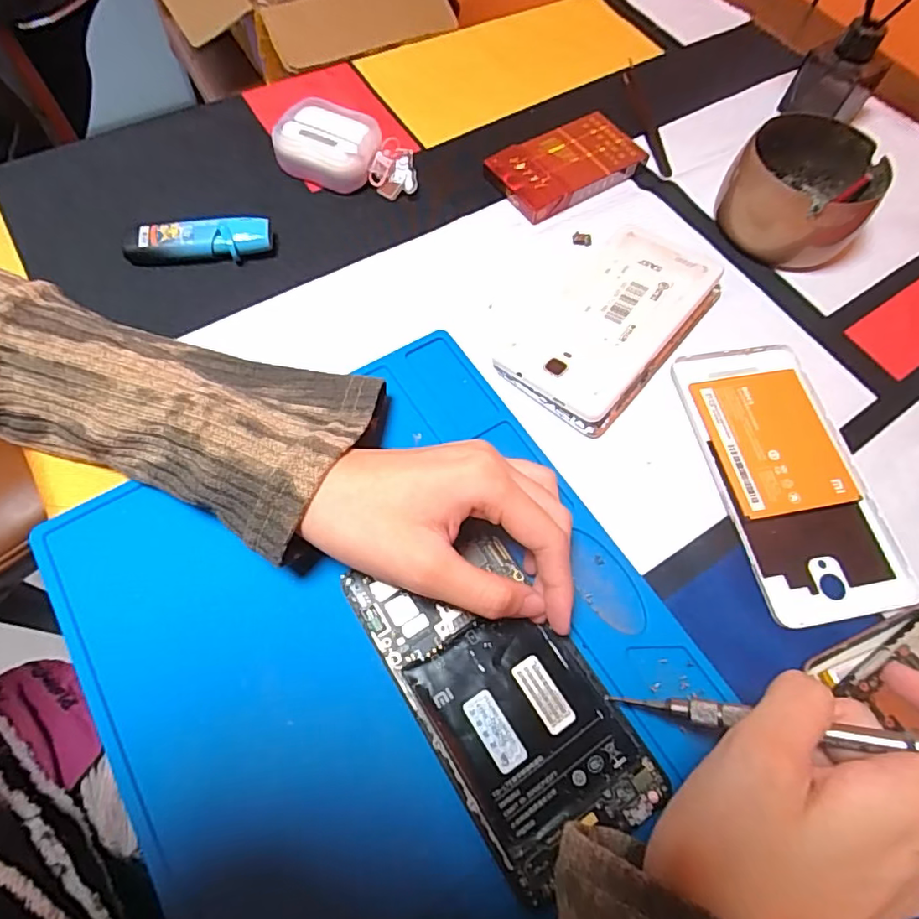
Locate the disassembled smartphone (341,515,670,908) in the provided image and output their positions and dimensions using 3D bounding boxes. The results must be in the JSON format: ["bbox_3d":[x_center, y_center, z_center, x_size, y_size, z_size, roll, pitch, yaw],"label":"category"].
[{"bbox_3d":[0.018,0.097,0.236,0.072,0.006,0.136,-29,69,-15],"label":"disassembled smartphone"}]

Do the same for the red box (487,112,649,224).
[{"bbox_3d":[0.073,-0.200,0.382,0.101,0.016,0.054,-32,70,-17],"label":"red box"}]

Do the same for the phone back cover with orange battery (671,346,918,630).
[{"bbox_3d":[0.171,0.007,0.292,0.076,0.005,0.150,-8,65,-7],"label":"phone back cover with orange battery"}]

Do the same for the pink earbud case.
[{"bbox_3d":[-0.071,-0.202,0.368,0.090,0.029,0.047,19,65,6],"label":"pink earbud case"}]

